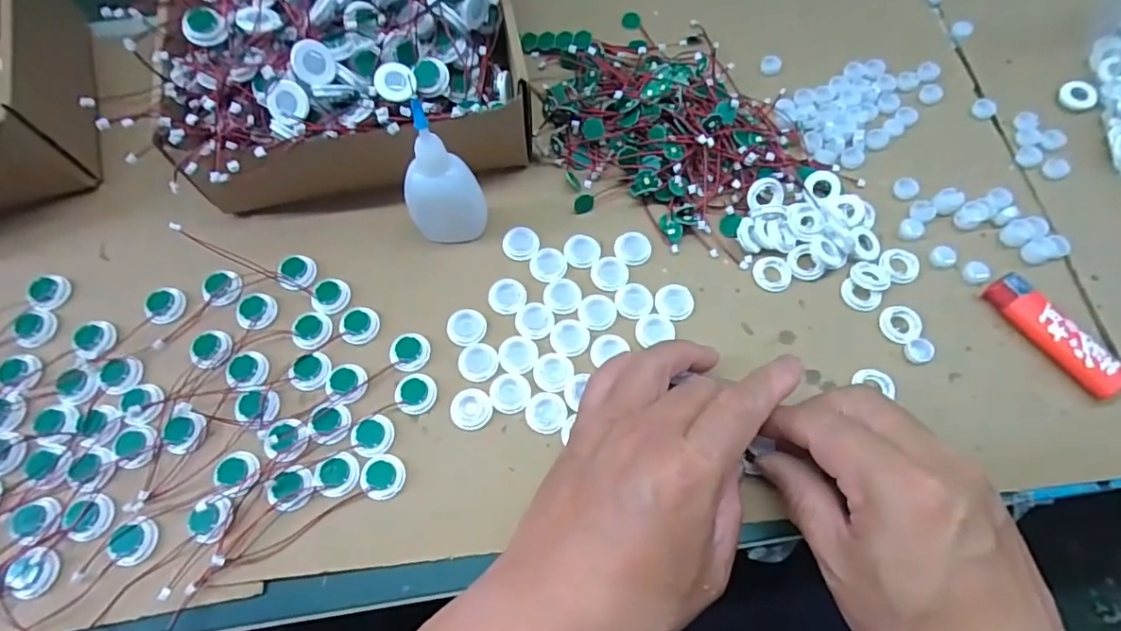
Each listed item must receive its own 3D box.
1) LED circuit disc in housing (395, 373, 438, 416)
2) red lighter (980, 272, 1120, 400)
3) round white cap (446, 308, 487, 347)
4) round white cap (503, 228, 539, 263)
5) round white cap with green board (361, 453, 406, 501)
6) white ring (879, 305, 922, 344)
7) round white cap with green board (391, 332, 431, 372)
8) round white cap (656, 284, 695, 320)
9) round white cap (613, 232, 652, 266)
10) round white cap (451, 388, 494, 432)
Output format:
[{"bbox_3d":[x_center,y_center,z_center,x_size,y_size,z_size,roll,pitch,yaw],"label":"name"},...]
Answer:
[{"bbox_3d":[-0.082,0.043,0.317,0.022,0.005,0.023,0,66,0],"label":"LED circuit disc in housing"},{"bbox_3d":[0.283,0.011,0.324,0.023,0.011,0.081,-30,69,-13],"label":"red lighter"},{"bbox_3d":[-0.055,0.007,0.334,0.022,0.004,0.023,0,66,0],"label":"round white cap"},{"bbox_3d":[-0.025,-0.046,0.357,0.022,0.004,0.024,0,66,0],"label":"round white cap"},{"bbox_3d":[-0.094,0.085,0.299,0.022,0.006,0.022,0,66,0],"label":"round white cap with green board"},{"bbox_3d":[0.202,0.005,0.334,0.022,0.004,0.023,0,66,0],"label":"white ring"},{"bbox_3d":[-0.087,0.021,0.326,0.022,0.005,0.022,0,66,0],"label":"round white cap with green board"},{"bbox_3d":[0.069,-0.008,0.341,0.023,0.004,0.023,0,66,0],"label":"round white cap"},{"bbox_3d":[0.046,-0.043,0.356,0.022,0.005,0.022,0,66,0],"label":"round white cap"},{"bbox_3d":[-0.050,0.052,0.315,0.023,0.005,0.022,0,66,0],"label":"round white cap"}]

